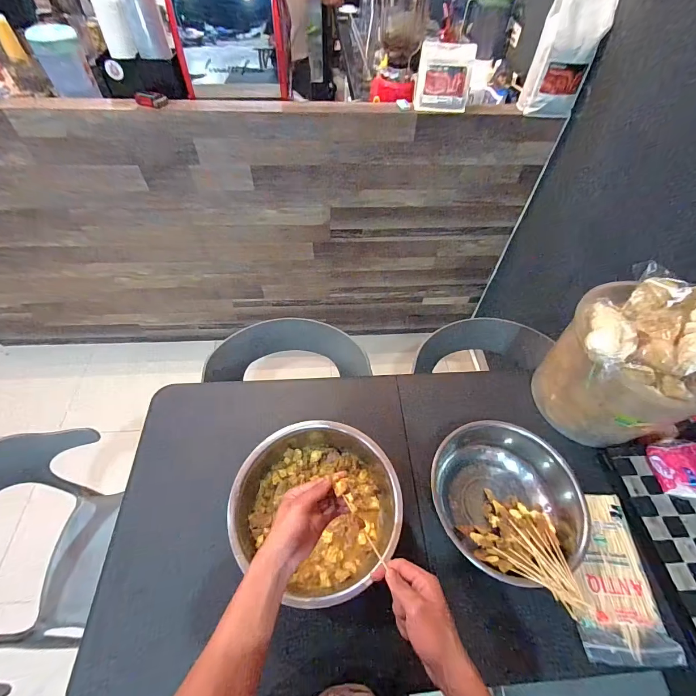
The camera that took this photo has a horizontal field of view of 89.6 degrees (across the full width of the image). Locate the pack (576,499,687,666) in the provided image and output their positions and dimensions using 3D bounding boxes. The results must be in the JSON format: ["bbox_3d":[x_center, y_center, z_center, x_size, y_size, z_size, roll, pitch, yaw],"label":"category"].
[{"bbox_3d":[0.481,0.407,0.642,0.141,0.017,0.264,6,55,2],"label":"pack"}]

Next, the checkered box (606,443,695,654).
[{"bbox_3d":[0.658,0.360,0.677,0.175,0.027,0.339,-1,55,-3],"label":"checkered box"}]

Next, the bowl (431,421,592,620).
[{"bbox_3d":[0.304,0.300,0.694,0.286,0.139,0.271,1,55,-1],"label":"bowl"}]

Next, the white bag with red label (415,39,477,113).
[{"bbox_3d":[0.285,-0.797,1.032,0.153,0.150,0.073,2,55,-1],"label":"white bag with red label"}]

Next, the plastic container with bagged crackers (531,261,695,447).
[{"bbox_3d":[0.572,0.044,0.701,0.279,0.333,0.225,22,57,13],"label":"plastic container with bagged crackers"}]

